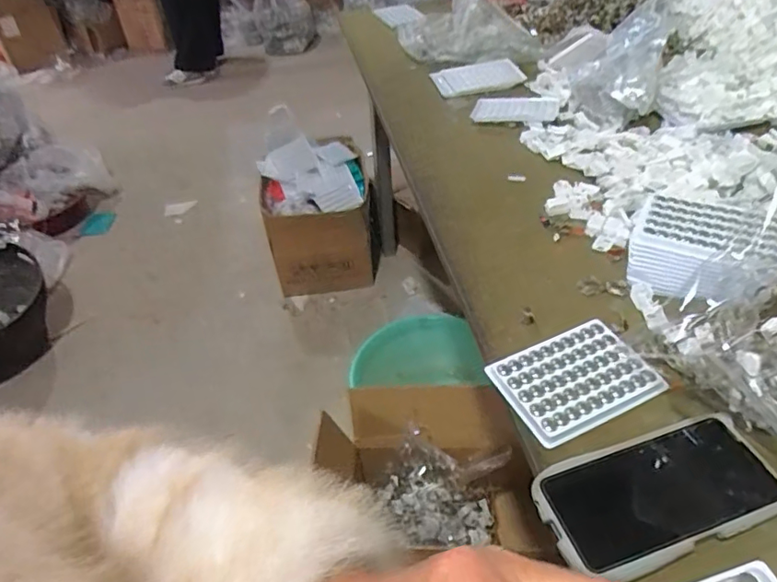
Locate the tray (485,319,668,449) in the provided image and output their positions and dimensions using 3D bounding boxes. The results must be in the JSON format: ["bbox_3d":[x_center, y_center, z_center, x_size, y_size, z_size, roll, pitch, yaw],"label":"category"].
[{"bbox_3d":[0.164,0.076,0.480,0.127,0.005,0.090,-21,44,-15],"label":"tray"}]

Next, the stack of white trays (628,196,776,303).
[{"bbox_3d":[0.313,-0.040,0.547,0.133,0.053,0.110,19,48,26],"label":"stack of white trays"}]

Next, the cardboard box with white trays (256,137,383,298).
[{"bbox_3d":[-0.200,-0.225,1.642,0.311,0.346,0.346,-10,43,-6],"label":"cardboard box with white trays"}]

